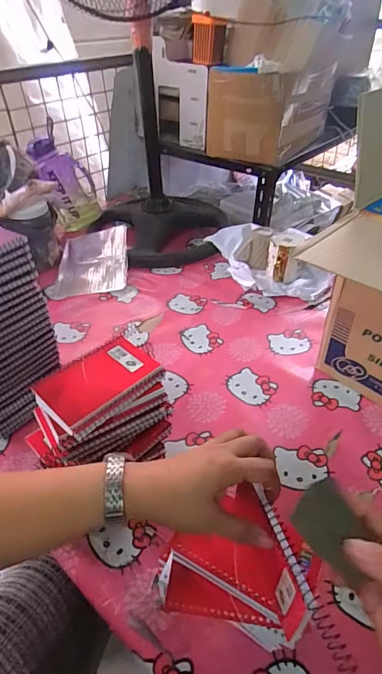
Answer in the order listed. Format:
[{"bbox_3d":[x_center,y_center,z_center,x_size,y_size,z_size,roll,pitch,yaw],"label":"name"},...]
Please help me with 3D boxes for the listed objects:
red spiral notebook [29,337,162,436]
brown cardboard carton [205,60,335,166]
[{"bbox_3d":[-0.108,0.050,0.485,0.131,0.011,0.089,-32,49,-33],"label":"red spiral notebook"},{"bbox_3d":[0.230,-0.670,1.198,0.253,0.212,0.364,23,45,26],"label":"brown cardboard carton"}]

